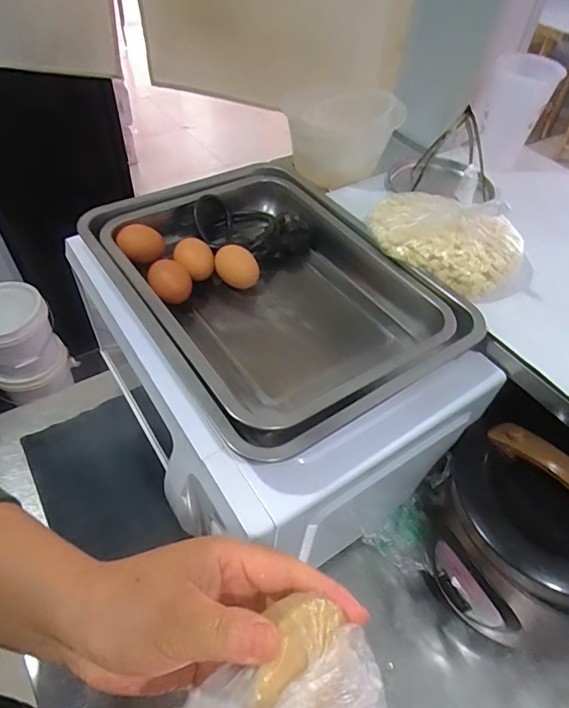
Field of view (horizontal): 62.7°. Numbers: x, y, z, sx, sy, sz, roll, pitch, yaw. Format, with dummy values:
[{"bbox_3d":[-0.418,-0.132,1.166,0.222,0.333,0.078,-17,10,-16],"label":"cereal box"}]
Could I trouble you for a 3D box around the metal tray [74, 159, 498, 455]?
[{"bbox_3d":[-0.017,-0.078,0.521,0.278,0.052,0.381,-28,56,-25],"label":"metal tray"}]

